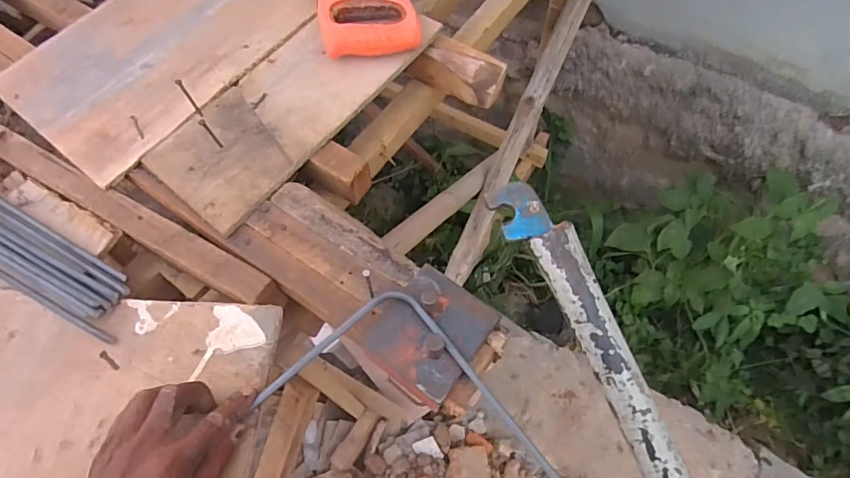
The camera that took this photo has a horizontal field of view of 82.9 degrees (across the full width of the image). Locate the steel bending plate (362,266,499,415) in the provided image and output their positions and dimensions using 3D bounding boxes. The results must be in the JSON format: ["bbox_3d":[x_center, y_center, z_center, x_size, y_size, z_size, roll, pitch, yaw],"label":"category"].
[{"bbox_3d":[0.003,0.078,0.428,0.094,0.031,0.102,35,69,18],"label":"steel bending plate"}]

